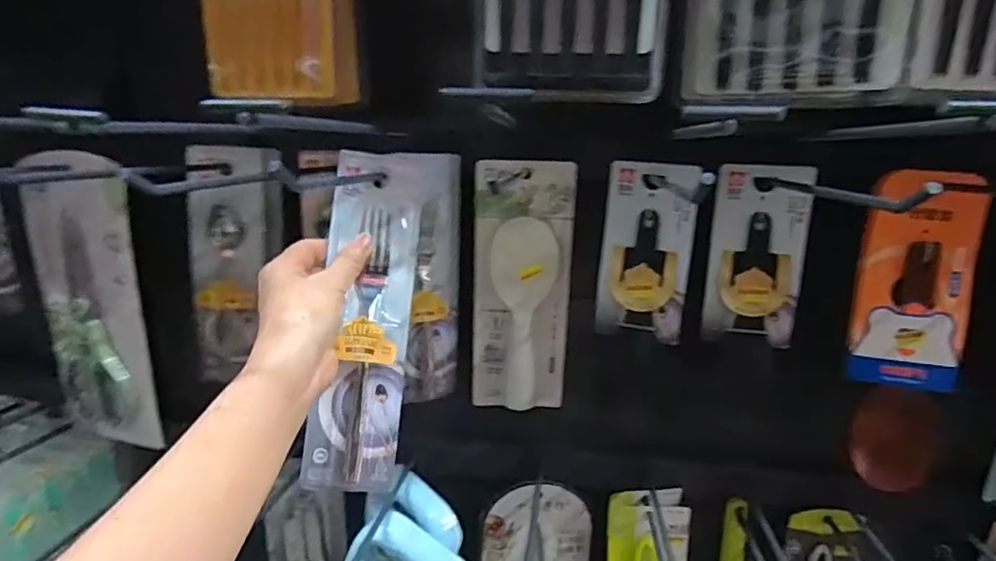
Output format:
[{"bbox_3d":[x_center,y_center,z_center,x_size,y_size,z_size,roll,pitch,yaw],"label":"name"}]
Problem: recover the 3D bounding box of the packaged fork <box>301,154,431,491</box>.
[{"bbox_3d":[-0.096,0.025,0.431,0.066,0.247,0.020,7,-8,-12],"label":"packaged fork"}]

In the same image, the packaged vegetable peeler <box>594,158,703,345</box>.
[{"bbox_3d":[0.129,-0.024,0.516,0.076,0.151,0.016,8,15,25],"label":"packaged vegetable peeler"}]

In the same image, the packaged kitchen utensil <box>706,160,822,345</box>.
[{"bbox_3d":[0.224,-0.020,0.506,0.076,0.154,0.011,5,12,16],"label":"packaged kitchen utensil"}]

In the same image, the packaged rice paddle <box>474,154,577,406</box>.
[{"bbox_3d":[0.024,0.009,0.588,0.095,0.247,0.034,2,14,0],"label":"packaged rice paddle"}]

